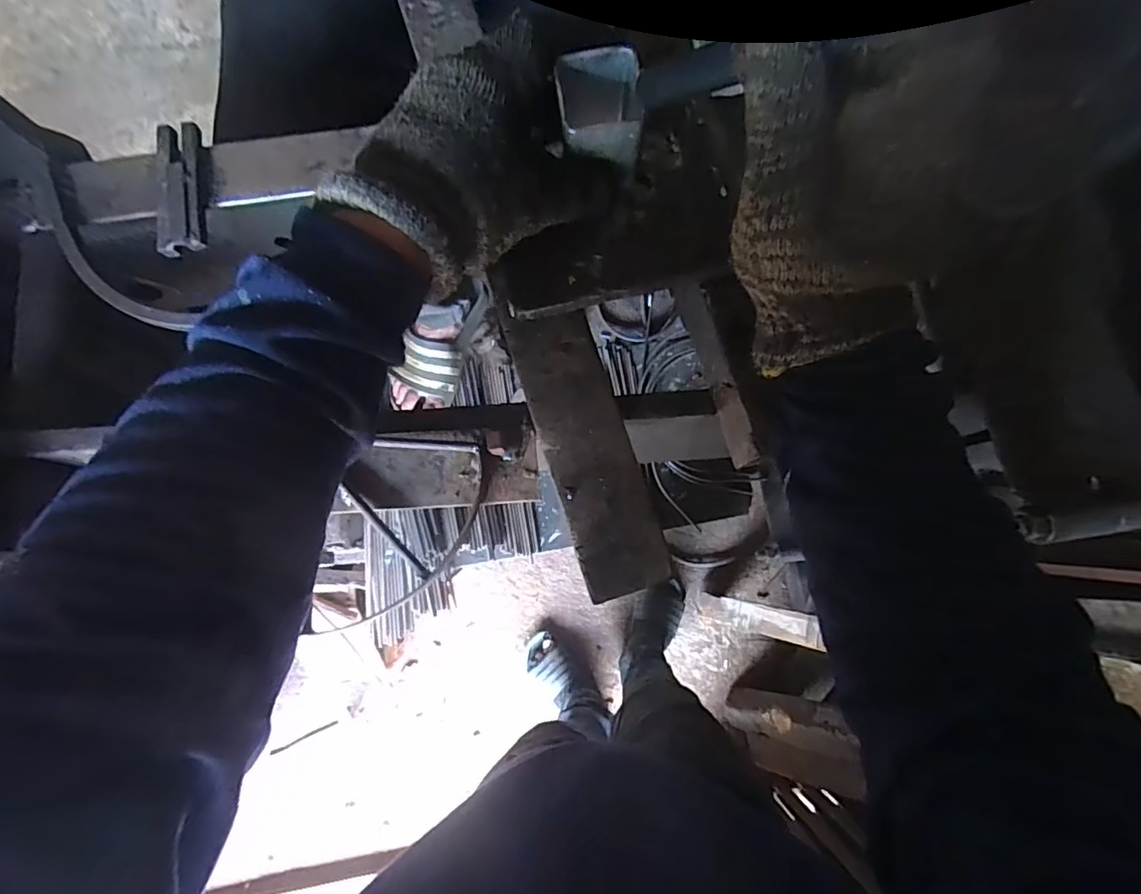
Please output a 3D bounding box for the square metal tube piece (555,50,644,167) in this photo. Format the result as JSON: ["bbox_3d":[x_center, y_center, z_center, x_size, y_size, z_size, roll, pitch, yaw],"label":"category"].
[{"bbox_3d":[0.016,-0.177,0.285,0.043,0.028,0.050,-8,79,0],"label":"square metal tube piece"}]

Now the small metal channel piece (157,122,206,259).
[{"bbox_3d":[-0.276,-0.183,0.383,0.027,0.011,0.099,-8,79,0],"label":"small metal channel piece"}]

